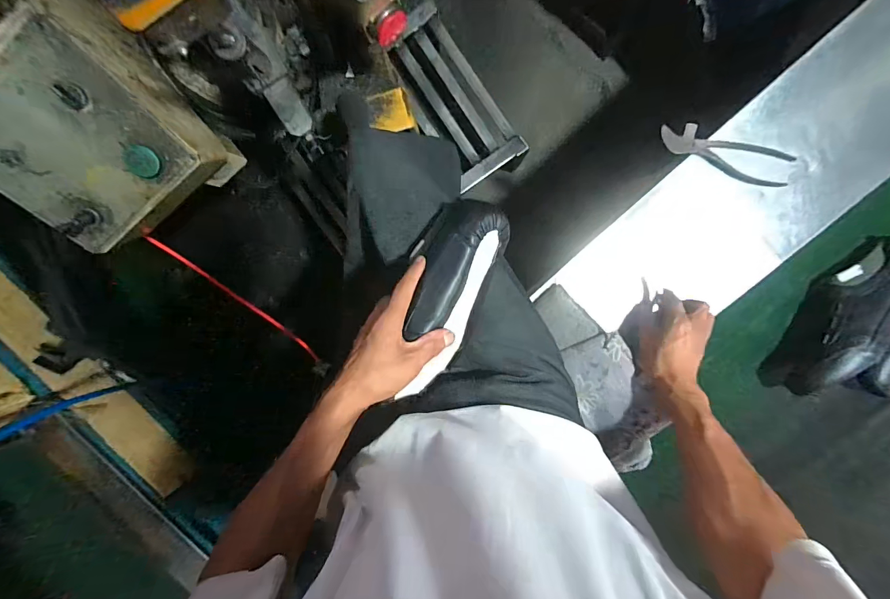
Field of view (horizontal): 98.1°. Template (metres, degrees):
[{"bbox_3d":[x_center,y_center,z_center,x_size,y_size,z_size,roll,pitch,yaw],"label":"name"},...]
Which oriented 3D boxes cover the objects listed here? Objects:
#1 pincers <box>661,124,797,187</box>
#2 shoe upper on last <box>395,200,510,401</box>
[{"bbox_3d":[0.414,-0.214,0.570,0.195,0.017,0.056,18,98,-1],"label":"pincers"},{"bbox_3d":[0.005,-0.012,0.464,0.098,0.074,0.225,16,80,0],"label":"shoe upper on last"}]

